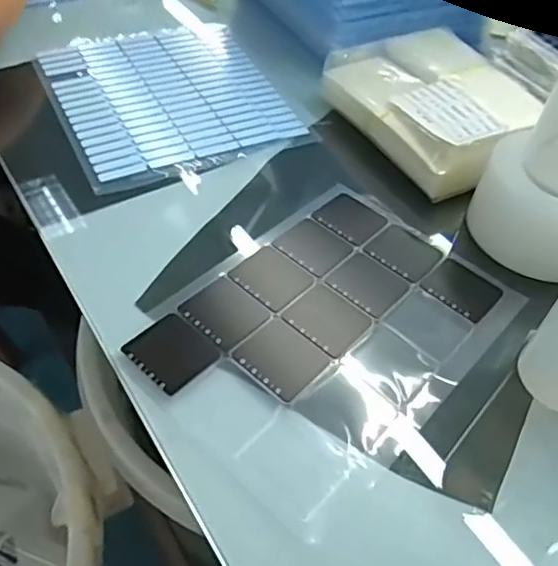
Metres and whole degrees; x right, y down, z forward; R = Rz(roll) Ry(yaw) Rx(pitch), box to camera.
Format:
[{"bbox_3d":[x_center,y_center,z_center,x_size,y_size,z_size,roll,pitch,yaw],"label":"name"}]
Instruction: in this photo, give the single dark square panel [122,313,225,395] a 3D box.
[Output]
[{"bbox_3d":[-0.077,0.049,0.408,0.058,0.004,0.049,37,54,24],"label":"single dark square panel"}]

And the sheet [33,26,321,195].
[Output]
[{"bbox_3d":[-0.128,-0.215,0.639,0.239,0.010,0.280,-17,52,-20],"label":"sheet"}]

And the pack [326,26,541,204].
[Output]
[{"bbox_3d":[0.166,-0.190,0.598,0.166,0.055,0.216,-21,54,-23],"label":"pack"}]

